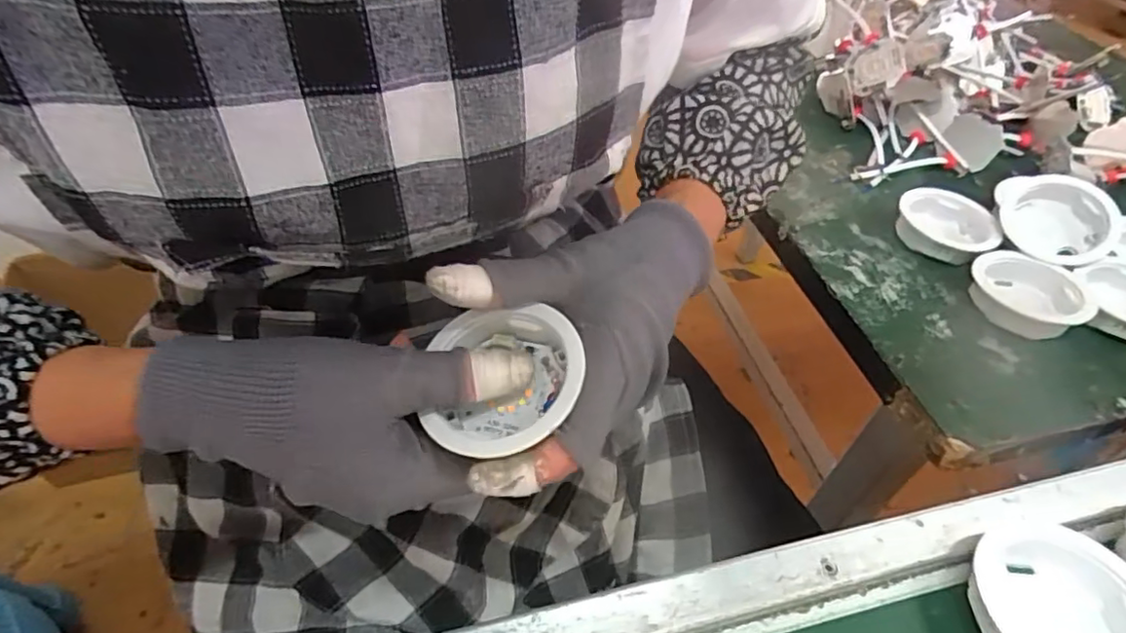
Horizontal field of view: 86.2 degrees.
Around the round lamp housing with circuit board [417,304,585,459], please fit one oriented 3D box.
[{"bbox_3d":[-0.020,0.031,0.262,0.063,0.037,0.063,-15,52,10],"label":"round lamp housing with circuit board"}]

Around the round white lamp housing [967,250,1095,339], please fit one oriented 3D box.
[{"bbox_3d":[0.323,-0.019,0.420,0.070,0.025,0.057,31,56,20],"label":"round white lamp housing"}]

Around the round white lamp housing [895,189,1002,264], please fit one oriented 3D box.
[{"bbox_3d":[0.296,-0.070,0.465,0.058,0.024,0.069,-18,54,-17],"label":"round white lamp housing"}]

